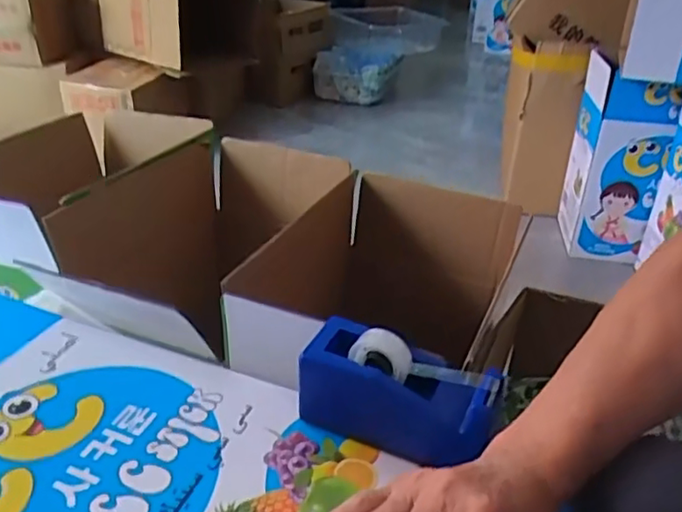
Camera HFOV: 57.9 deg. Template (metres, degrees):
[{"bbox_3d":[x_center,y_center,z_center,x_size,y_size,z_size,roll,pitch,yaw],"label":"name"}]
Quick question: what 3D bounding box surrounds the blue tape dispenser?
[{"bbox_3d":[0.044,0.103,0.468,0.143,0.079,0.059,12,31,17],"label":"blue tape dispenser"}]

